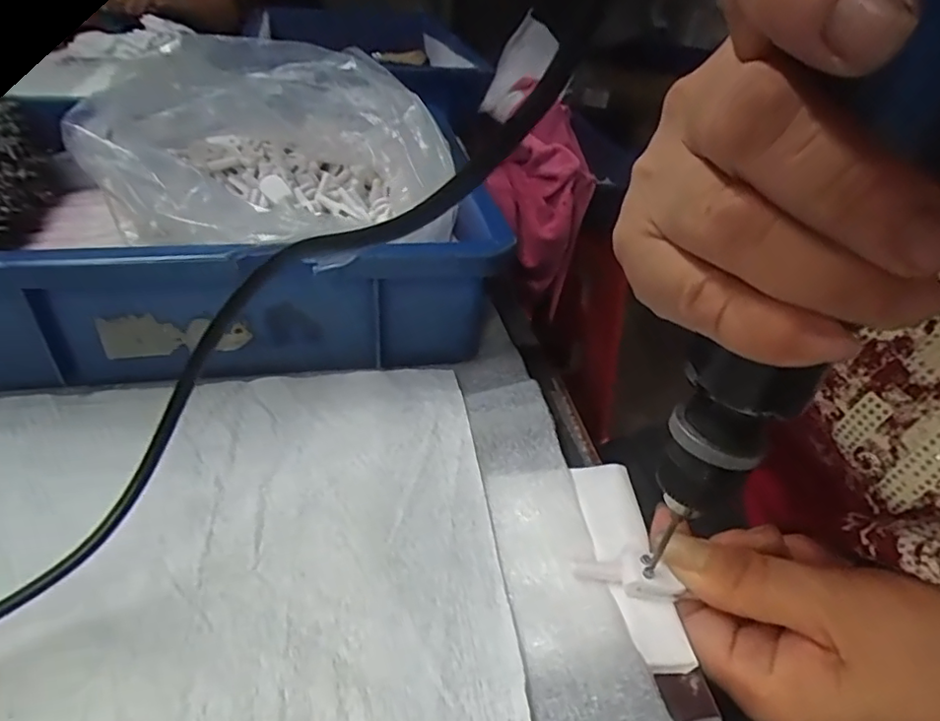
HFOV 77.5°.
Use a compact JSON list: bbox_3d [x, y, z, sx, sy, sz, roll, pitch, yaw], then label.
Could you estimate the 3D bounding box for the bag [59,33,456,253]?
[{"bbox_3d":[-0.116,-0.120,0.337,0.166,0.092,0.170,35,46,31],"label":"bag"}]

